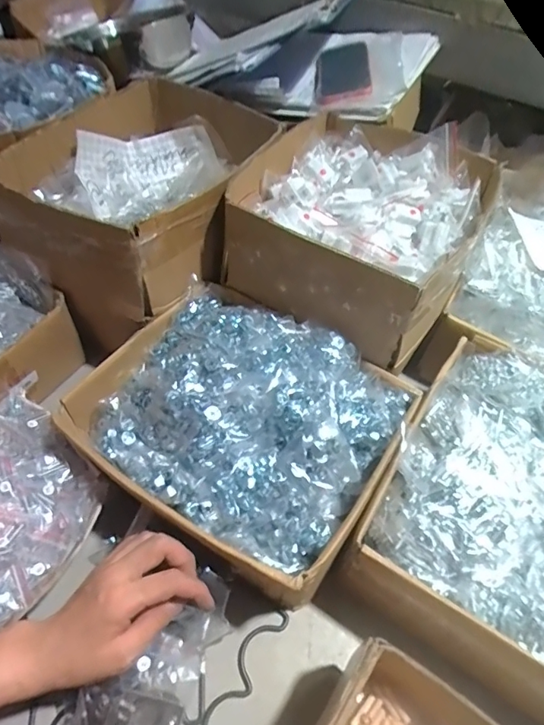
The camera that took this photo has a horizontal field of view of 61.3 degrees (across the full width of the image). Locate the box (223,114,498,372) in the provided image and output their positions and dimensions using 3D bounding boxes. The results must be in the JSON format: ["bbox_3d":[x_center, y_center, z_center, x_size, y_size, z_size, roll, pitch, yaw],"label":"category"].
[{"bbox_3d":[0.117,-0.181,0.615,0.288,0.139,0.304,28,55,17],"label":"box"}]

